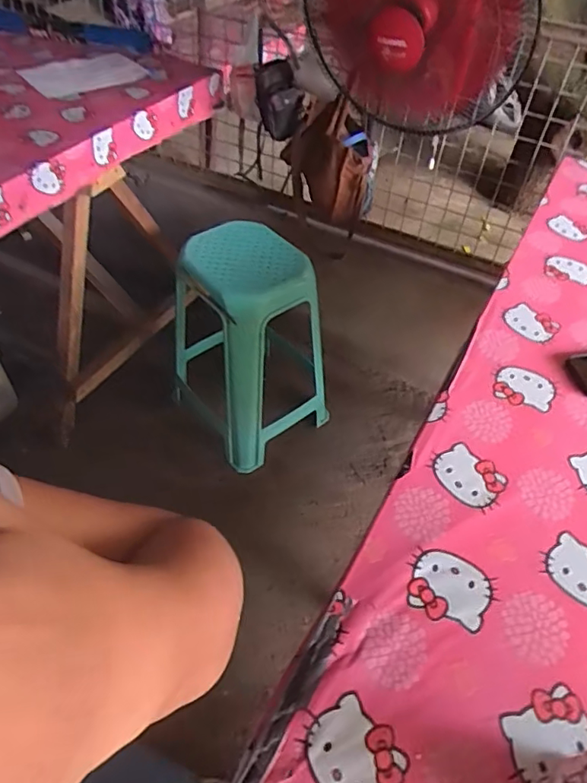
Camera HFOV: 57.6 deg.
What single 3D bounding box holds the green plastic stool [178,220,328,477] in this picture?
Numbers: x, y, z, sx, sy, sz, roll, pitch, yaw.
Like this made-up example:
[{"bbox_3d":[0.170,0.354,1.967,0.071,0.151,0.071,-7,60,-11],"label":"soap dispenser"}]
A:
[{"bbox_3d":[-0.163,-0.147,1.542,0.304,0.567,0.461,-36,59,-28],"label":"green plastic stool"}]

